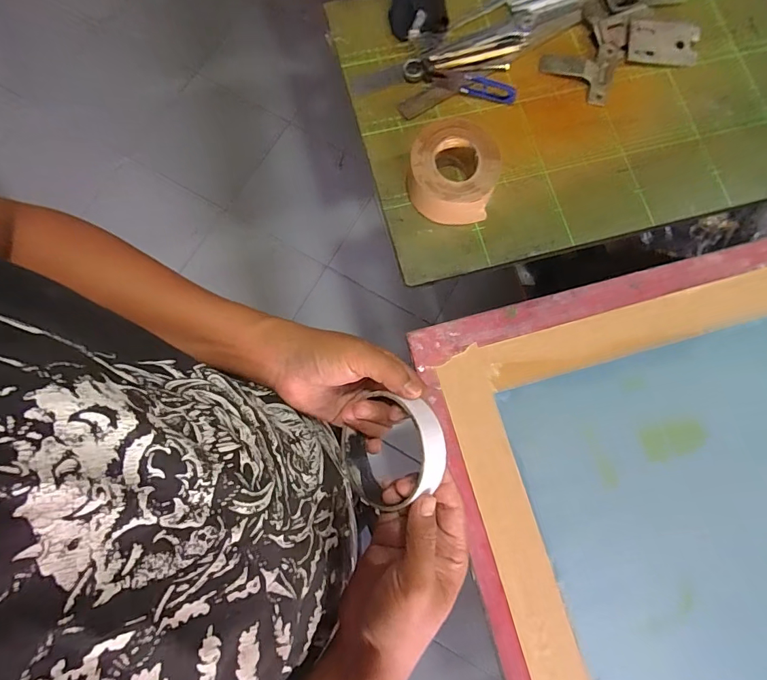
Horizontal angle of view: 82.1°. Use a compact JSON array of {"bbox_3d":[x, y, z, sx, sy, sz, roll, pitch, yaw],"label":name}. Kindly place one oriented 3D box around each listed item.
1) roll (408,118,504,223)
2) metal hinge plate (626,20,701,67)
[{"bbox_3d":[0.077,-0.187,0.496,0.093,0.051,0.099,0,78,-1],"label":"roll"},{"bbox_3d":[0.355,-0.376,0.559,0.091,0.005,0.055,2,95,-2],"label":"metal hinge plate"}]

